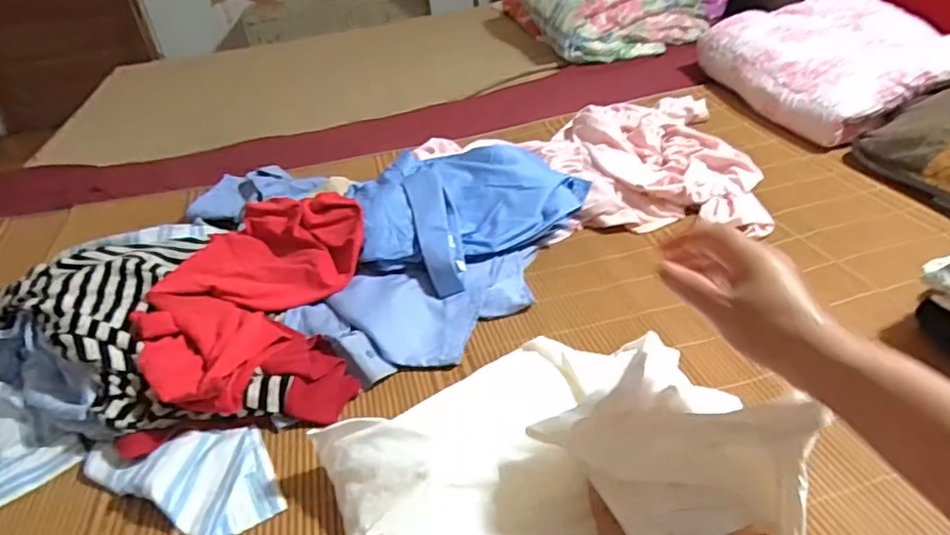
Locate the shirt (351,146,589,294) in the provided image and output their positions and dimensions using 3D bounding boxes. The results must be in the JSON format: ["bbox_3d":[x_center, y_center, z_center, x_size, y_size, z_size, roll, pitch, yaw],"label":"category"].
[{"bbox_3d":[-0.016,-0.096,0.858,0.355,0.100,0.218,-31,41,-30],"label":"shirt"}]

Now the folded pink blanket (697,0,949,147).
[{"bbox_3d":[0.713,-0.404,1.153,0.356,0.142,0.439,-12,34,-7],"label":"folded pink blanket"}]

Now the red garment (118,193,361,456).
[{"bbox_3d":[-0.258,0.038,0.710,0.256,0.098,0.338,-10,34,-7],"label":"red garment"}]

